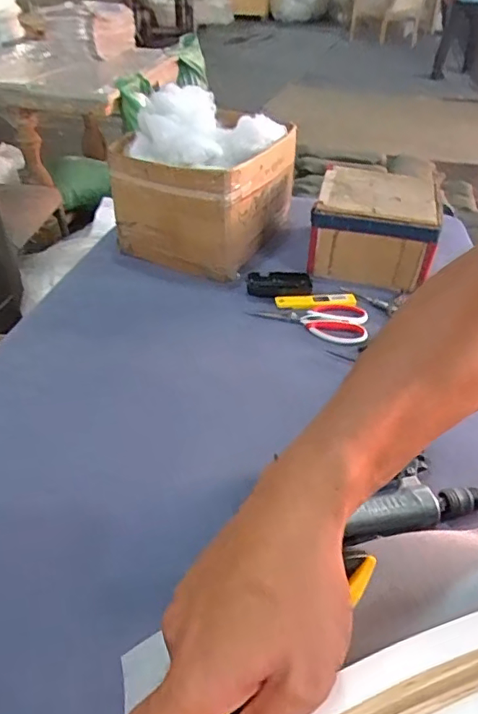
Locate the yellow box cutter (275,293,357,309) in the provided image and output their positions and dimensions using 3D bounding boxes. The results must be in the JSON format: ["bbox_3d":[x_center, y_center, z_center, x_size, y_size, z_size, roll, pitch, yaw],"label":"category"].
[{"bbox_3d":[0.126,-0.094,0.871,0.130,0.007,0.028,-2,38,-5],"label":"yellow box cutter"}]

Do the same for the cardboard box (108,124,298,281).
[{"bbox_3d":[-0.055,-0.304,1.004,0.242,0.204,0.279,21,42,23],"label":"cardboard box"}]

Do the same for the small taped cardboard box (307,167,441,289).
[{"bbox_3d":[0.244,-0.233,0.953,0.202,0.131,0.203,12,39,12],"label":"small taped cardboard box"}]

